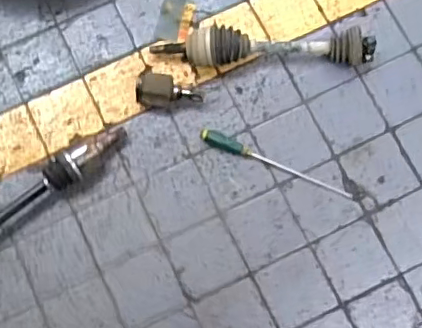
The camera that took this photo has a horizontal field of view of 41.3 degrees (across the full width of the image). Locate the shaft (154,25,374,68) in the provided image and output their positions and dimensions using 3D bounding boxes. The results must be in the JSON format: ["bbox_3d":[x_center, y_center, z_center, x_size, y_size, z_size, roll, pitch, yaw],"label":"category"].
[{"bbox_3d":[0.128,-0.285,1.362,0.543,0.090,0.096,-2,78,-2],"label":"shaft"}]

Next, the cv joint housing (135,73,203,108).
[{"bbox_3d":[-0.101,-0.182,1.338,0.155,0.072,0.081,-4,79,-2],"label":"cv joint housing"}]

